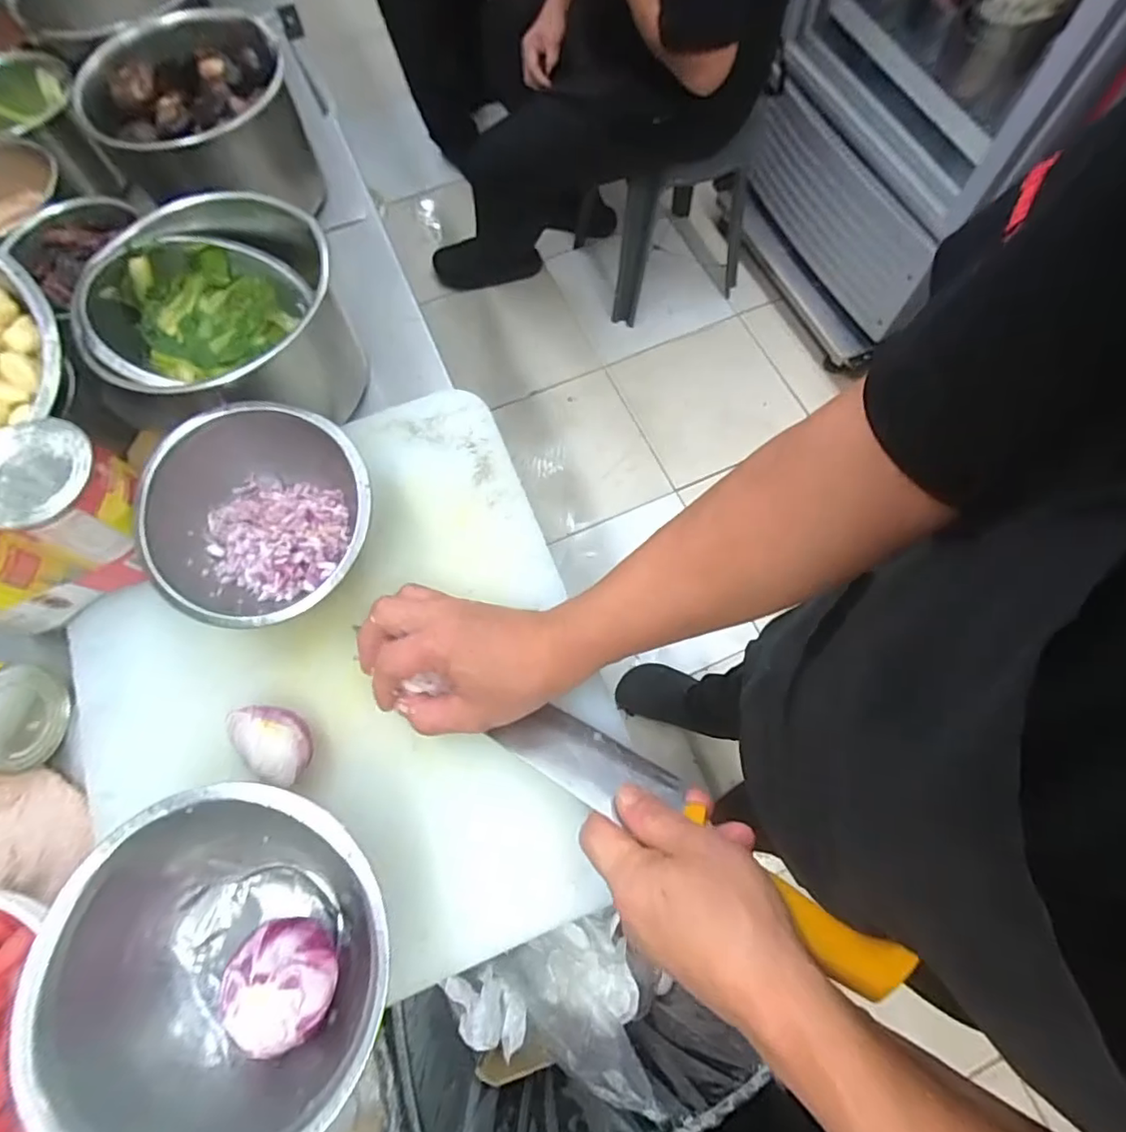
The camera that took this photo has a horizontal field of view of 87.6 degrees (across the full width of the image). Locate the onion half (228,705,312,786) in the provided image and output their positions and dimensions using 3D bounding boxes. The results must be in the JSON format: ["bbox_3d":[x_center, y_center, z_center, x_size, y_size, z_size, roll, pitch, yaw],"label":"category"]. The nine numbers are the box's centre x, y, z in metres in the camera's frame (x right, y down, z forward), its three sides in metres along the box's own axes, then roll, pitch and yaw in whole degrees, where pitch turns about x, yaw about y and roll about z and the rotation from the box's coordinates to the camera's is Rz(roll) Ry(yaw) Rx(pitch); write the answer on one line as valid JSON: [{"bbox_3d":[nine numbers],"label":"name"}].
[{"bbox_3d":[-0.187,0.112,0.374,0.057,0.023,0.042,31,74,12],"label":"onion half"}]

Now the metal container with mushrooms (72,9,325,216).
[{"bbox_3d":[-0.319,-0.392,0.533,0.151,0.107,0.168,21,72,9],"label":"metal container with mushrooms"}]

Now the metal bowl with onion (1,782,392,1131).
[{"bbox_3d":[-0.174,0.211,0.318,0.163,0.077,0.164,-1,70,2],"label":"metal bowl with onion"}]

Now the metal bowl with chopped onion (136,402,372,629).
[{"bbox_3d":[-0.203,-0.032,0.401,0.129,0.059,0.143,35,75,13],"label":"metal bowl with chopped onion"}]

